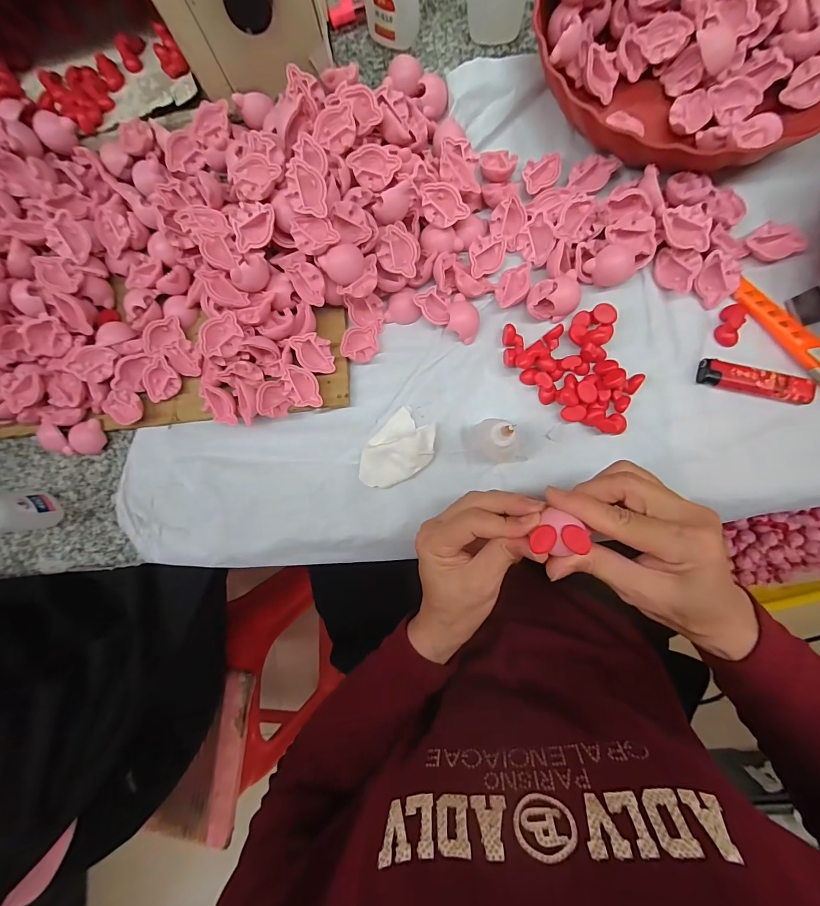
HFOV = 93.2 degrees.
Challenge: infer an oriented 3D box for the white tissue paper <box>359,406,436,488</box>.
[{"bbox_3d":[-0.011,0.000,0.308,0.044,0.013,0.067,43,92,7],"label":"white tissue paper"}]

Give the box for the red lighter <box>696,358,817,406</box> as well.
[{"bbox_3d":[0.253,-0.052,0.285,0.076,0.008,0.019,16,88,7],"label":"red lighter"}]

